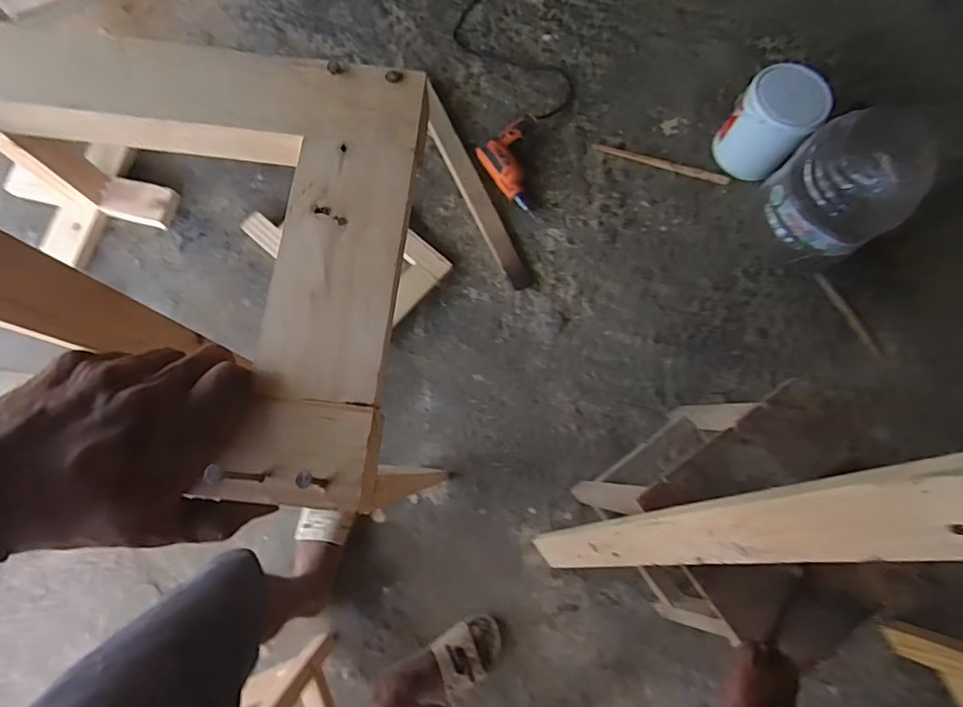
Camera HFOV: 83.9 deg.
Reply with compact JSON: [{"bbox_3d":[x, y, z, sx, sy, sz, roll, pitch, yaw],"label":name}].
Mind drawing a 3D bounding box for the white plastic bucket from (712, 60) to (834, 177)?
[{"bbox_3d":[0.666,-0.531,1.248,0.179,0.200,0.174,0,76,0],"label":"white plastic bucket"}]

